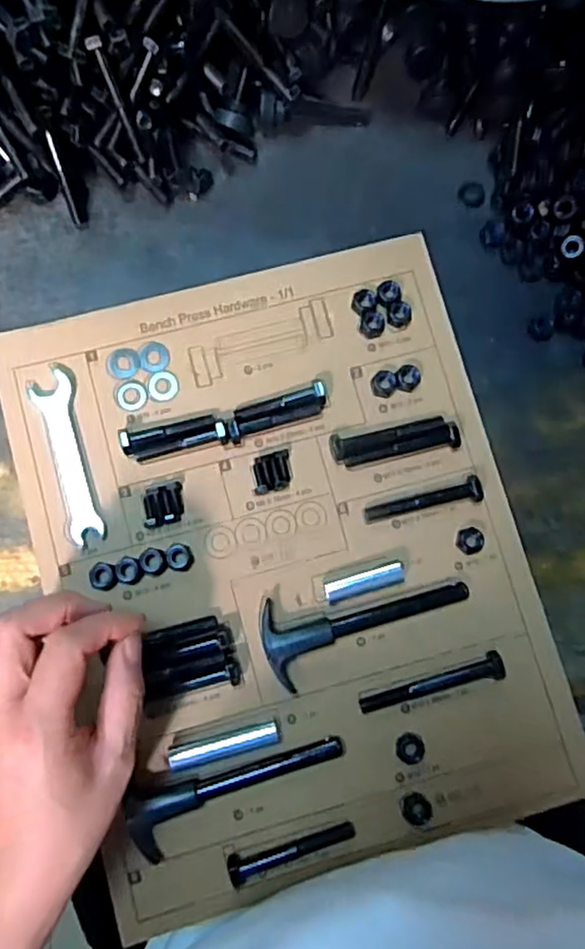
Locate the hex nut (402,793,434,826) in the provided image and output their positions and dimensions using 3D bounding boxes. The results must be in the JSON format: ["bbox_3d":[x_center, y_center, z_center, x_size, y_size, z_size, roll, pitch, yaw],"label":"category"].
[{"bbox_3d":[0.076,0.203,0.397,0.017,0.004,0.018,-21,84,-4],"label":"hex nut"}]

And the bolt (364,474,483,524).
[{"bbox_3d":[0.084,0.018,0.417,0.073,0.016,0.015,-15,83,-3],"label":"bolt"}]

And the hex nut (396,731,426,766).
[{"bbox_3d":[0.073,0.169,0.403,0.018,0.005,0.018,-40,86,-6],"label":"hex nut"}]

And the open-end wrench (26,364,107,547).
[{"bbox_3d":[-0.144,-0.013,0.423,0.028,0.006,0.116,-15,83,-3],"label":"open-end wrench"}]

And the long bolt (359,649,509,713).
[{"bbox_3d":[0.086,0.128,0.401,0.090,0.018,0.015,-15,83,-3],"label":"long bolt"}]

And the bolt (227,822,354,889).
[{"bbox_3d":[0.001,0.225,0.387,0.076,0.011,0.014,-13,83,-3],"label":"bolt"}]

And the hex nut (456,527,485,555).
[{"bbox_3d":[0.115,0.043,0.420,0.016,0.004,0.017,-1,83,-2],"label":"hex nut"}]

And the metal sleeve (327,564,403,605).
[{"bbox_3d":[0.045,0.068,0.413,0.049,0.013,0.013,-17,84,-4],"label":"metal sleeve"}]

